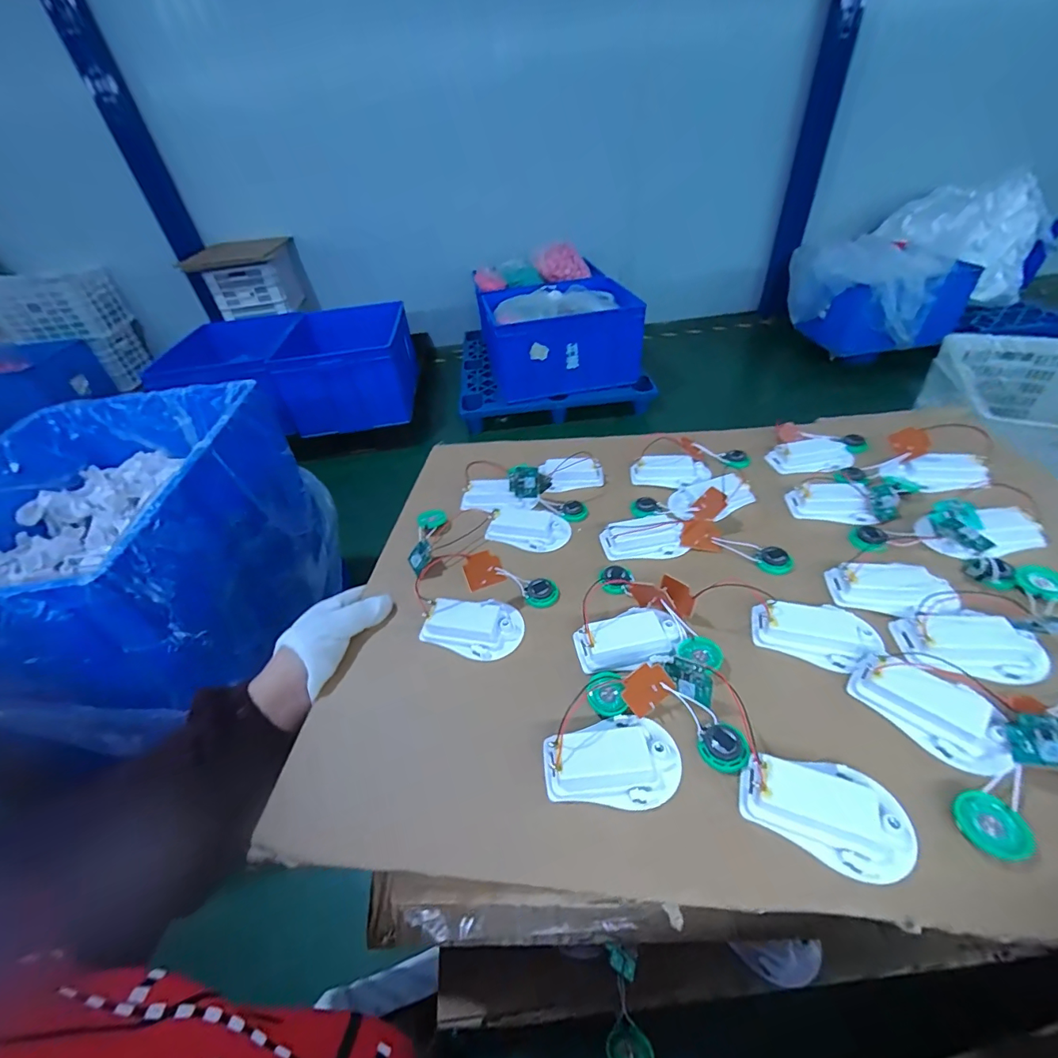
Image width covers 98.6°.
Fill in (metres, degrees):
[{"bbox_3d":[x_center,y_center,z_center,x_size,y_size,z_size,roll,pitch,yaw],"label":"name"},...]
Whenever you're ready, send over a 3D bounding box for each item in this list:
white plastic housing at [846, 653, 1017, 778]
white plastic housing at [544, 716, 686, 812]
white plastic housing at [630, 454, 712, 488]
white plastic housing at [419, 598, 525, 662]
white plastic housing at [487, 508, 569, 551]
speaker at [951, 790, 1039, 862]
[{"bbox_3d":[0.239,0.105,0.269,0.040,0.022,0.076,-30,48,-23],"label":"white plastic housing"},{"bbox_3d":[0.050,0.138,0.271,0.080,0.017,0.047,-7,43,0],"label":"white plastic housing"},{"bbox_3d":[0.150,-0.061,0.481,0.080,0.020,0.032,4,44,11],"label":"white plastic housing"},{"bbox_3d":[-0.044,0.075,0.356,0.075,0.018,0.047,7,45,14],"label":"white plastic housing"},{"bbox_3d":[0.000,-0.001,0.438,0.075,0.019,0.042,11,46,18],"label":"white plastic housing"},{"bbox_3d":[0.231,0.148,0.227,0.027,0.009,0.029,-3,43,3],"label":"speaker"}]

